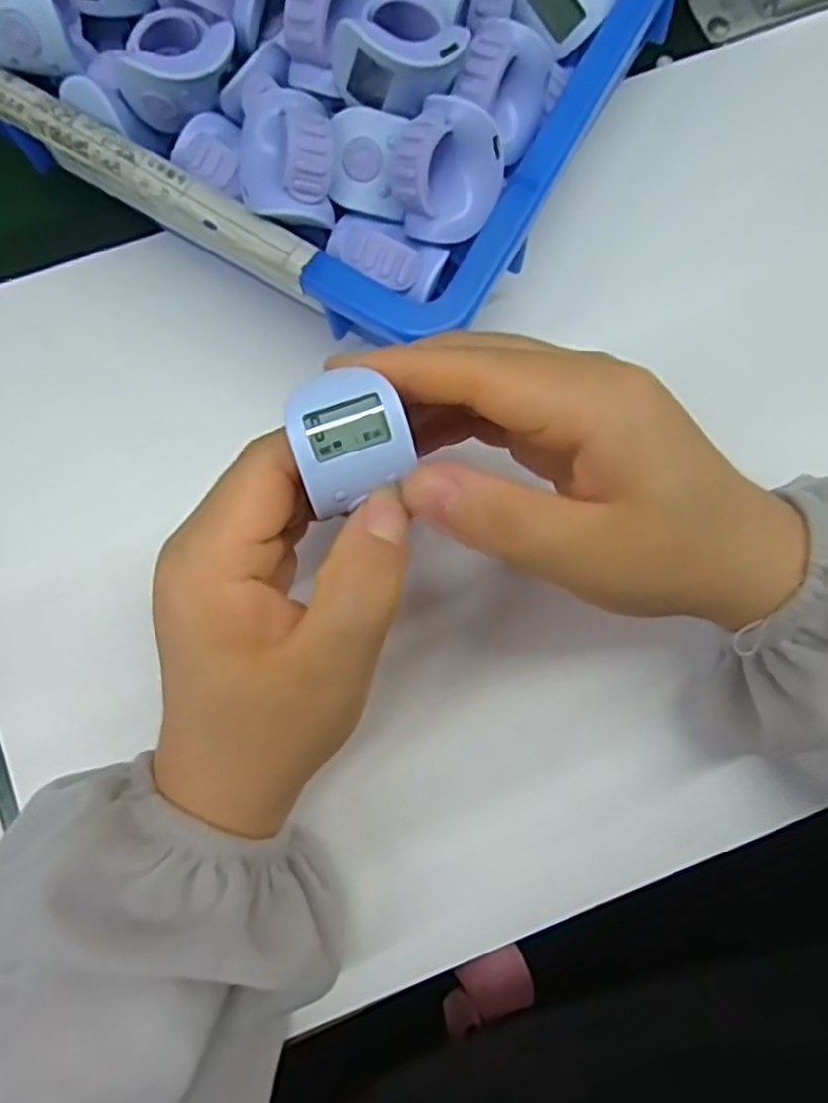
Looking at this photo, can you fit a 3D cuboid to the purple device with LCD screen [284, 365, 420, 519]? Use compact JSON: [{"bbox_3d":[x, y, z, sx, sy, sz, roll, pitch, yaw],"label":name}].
[{"bbox_3d":[-0.017,-0.031,0.202,0.028,0.017,0.034,-21,106,-2],"label":"purple device with LCD screen"}]

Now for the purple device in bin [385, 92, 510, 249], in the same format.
[{"bbox_3d":[0.011,-0.124,0.245,0.038,0.026,0.038,-2,118,-3],"label":"purple device in bin"}]

